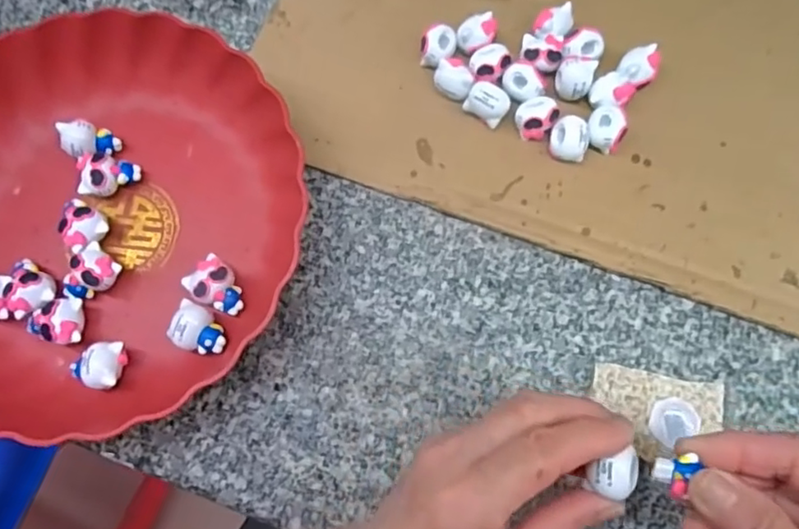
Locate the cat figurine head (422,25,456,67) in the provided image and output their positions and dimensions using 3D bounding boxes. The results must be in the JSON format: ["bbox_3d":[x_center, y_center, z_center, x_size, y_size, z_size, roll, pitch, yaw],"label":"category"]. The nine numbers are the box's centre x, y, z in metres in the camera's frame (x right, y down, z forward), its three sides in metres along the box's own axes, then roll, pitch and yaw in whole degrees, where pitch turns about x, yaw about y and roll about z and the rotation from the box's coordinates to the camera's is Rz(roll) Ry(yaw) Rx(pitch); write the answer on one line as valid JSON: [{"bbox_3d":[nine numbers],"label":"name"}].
[{"bbox_3d":[0.025,-0.136,0.379,0.019,0.023,0.025,21,77,8],"label":"cat figurine head"}]

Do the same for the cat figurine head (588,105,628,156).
[{"bbox_3d":[0.124,-0.082,0.360,0.021,0.019,0.024,8,75,4],"label":"cat figurine head"}]

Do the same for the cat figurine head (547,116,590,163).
[{"bbox_3d":[0.102,-0.074,0.357,0.021,0.021,0.023,10,75,5],"label":"cat figurine head"}]

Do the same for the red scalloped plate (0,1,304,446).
[{"bbox_3d":[-0.175,-0.031,0.347,0.232,0.051,0.236,-1,75,2],"label":"red scalloped plate"}]

